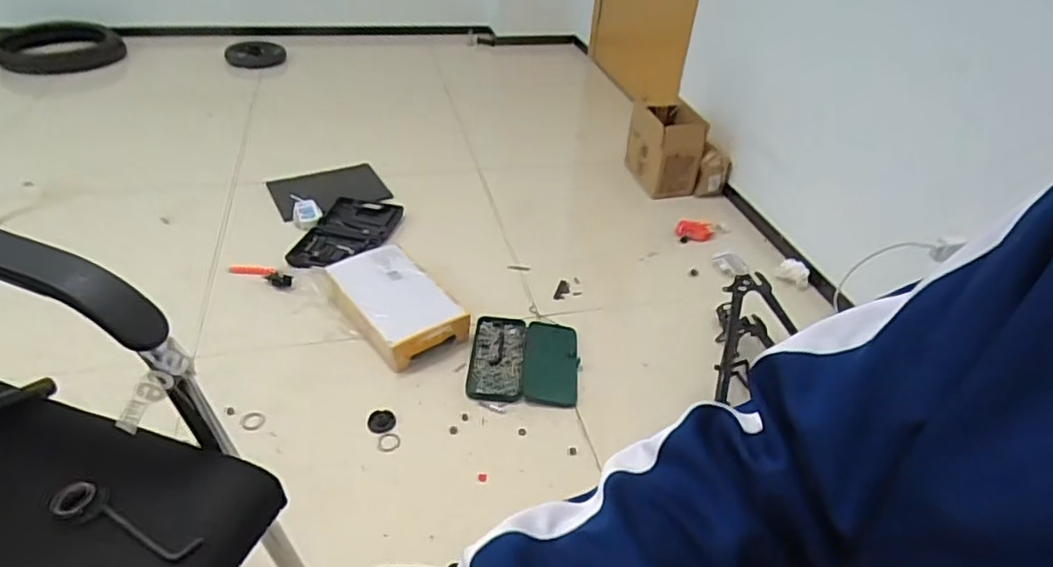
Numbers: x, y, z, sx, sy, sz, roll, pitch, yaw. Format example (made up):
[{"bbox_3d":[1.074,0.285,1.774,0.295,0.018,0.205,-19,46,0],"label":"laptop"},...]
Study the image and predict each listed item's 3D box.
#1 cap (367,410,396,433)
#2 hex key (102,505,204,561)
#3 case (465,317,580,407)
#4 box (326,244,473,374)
[{"bbox_3d":[-0.297,0.283,1.261,0.055,0.015,0.055,4,39,-3],"label":"cap"},{"bbox_3d":[-0.349,0.230,0.563,0.102,0.006,0.026,14,39,9],"label":"hex key"},{"bbox_3d":[-0.005,0.177,1.412,0.245,0.032,0.253,6,39,0],"label":"case"},{"bbox_3d":[-0.310,0.052,1.460,0.207,0.105,0.347,-26,47,-34],"label":"box"}]

